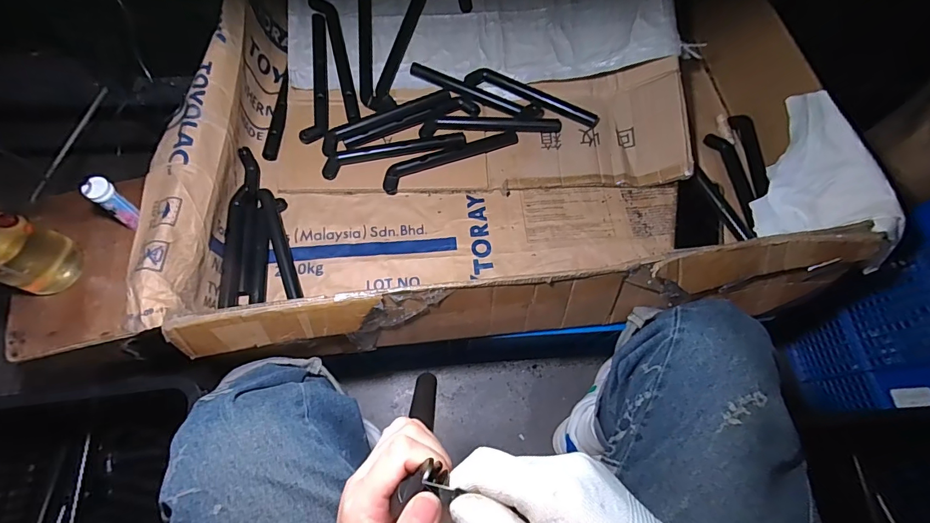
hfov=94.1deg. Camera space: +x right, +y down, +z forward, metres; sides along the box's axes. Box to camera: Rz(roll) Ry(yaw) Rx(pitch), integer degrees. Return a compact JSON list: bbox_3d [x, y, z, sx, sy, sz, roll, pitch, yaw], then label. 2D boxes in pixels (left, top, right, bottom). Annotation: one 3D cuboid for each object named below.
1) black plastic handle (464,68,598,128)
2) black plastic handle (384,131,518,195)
[{"bbox_3d":[0.121,-0.298,0.780,0.244,0.019,0.037,20,69,5],"label":"black plastic handle"},{"bbox_3d":[-0.025,-0.179,0.737,0.242,0.025,0.032,-23,71,-11],"label":"black plastic handle"}]

